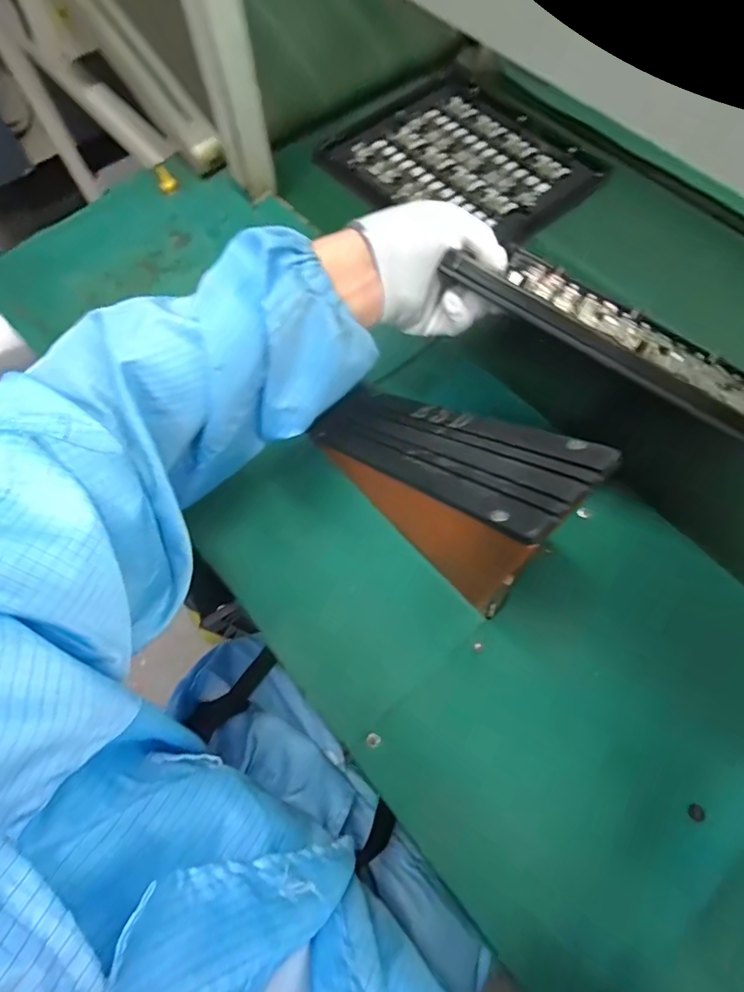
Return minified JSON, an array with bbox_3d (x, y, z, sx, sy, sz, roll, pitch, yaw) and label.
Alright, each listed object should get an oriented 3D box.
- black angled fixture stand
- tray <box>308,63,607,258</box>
[{"bbox_3d":[0.045,-0.025,0.365,0.080,0.182,0.205,-42,70,-16],"label":"black angled fixture stand"},{"bbox_3d":[0.126,-0.453,0.634,0.263,0.026,0.306,-41,69,-15],"label":"tray"}]

